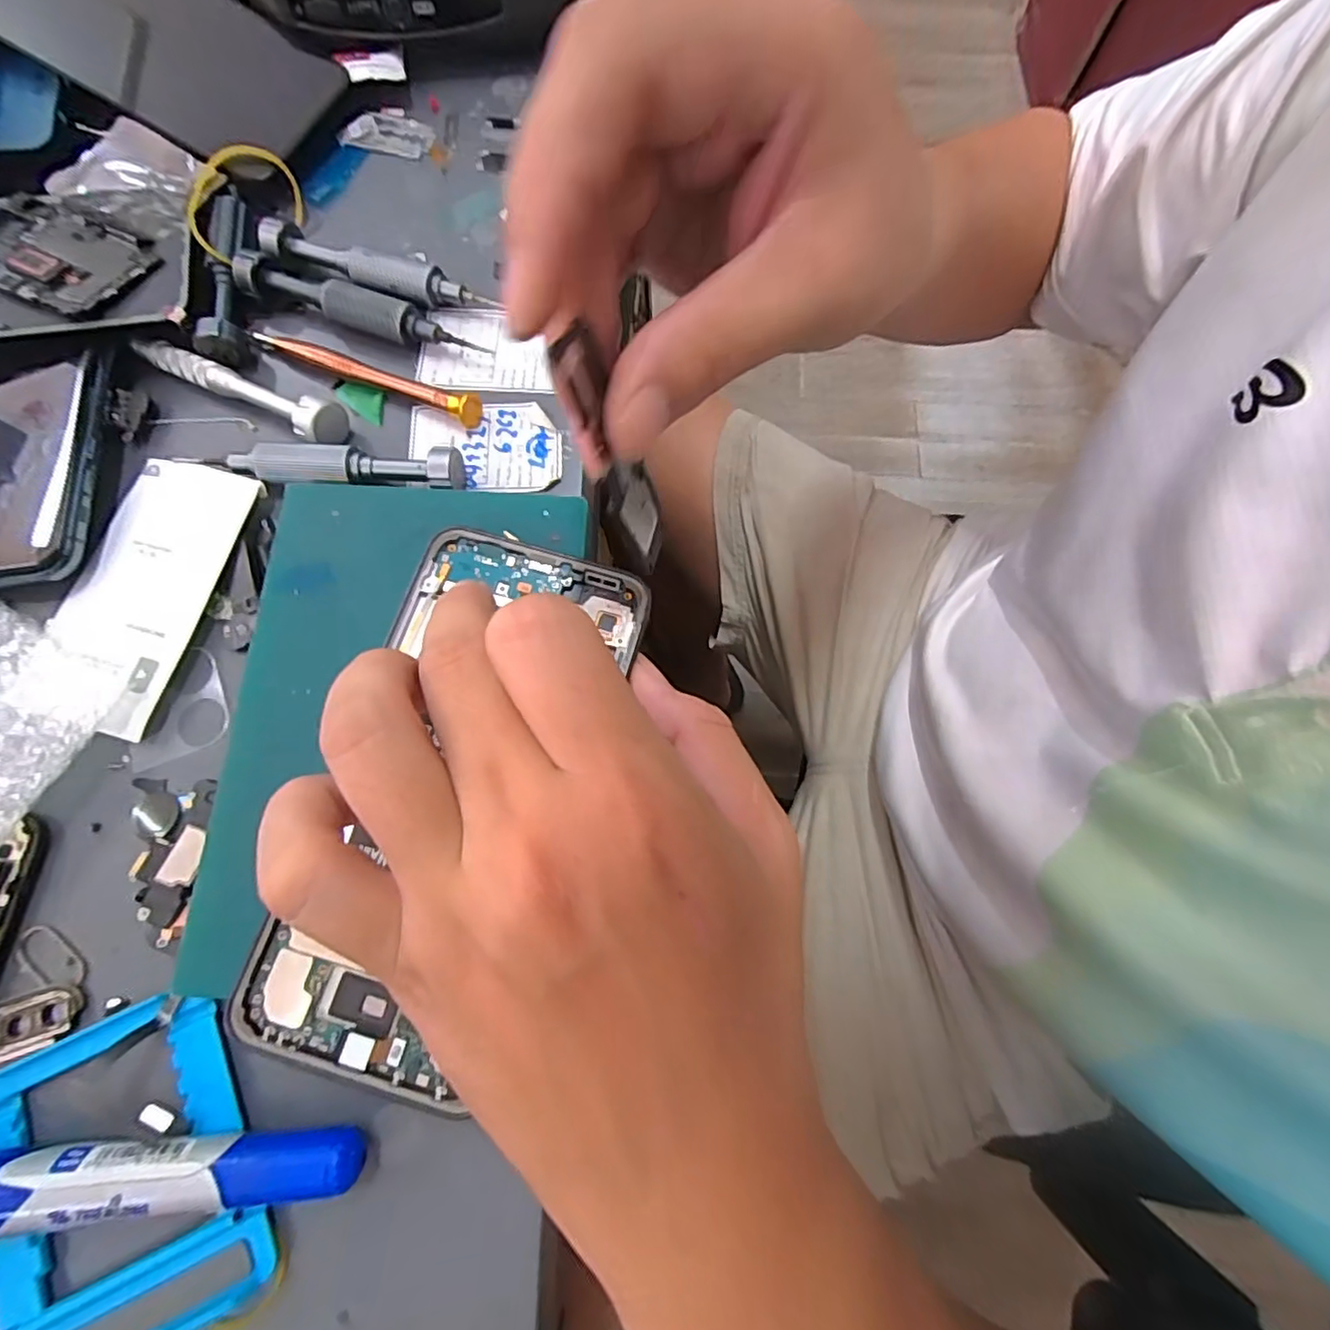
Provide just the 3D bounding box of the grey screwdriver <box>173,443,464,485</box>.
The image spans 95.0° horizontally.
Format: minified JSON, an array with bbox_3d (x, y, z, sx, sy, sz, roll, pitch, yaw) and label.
[{"bbox_3d":[-0.125,-0.074,0.229,0.102,0.013,0.014,4,74,1],"label":"grey screwdriver"}]

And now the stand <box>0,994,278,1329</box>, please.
[{"bbox_3d":[-0.154,0.144,0.169,0.071,0.012,0.083,-24,76,-7],"label":"stand"}]

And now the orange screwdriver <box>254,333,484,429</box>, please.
[{"bbox_3d":[-0.118,-0.118,0.243,0.094,0.011,0.012,21,75,5],"label":"orange screwdriver"}]

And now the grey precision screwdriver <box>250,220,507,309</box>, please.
[{"bbox_3d":[-0.119,-0.161,0.251,0.098,0.016,0.013,18,75,5],"label":"grey precision screwdriver"}]

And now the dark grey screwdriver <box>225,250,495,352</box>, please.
[{"bbox_3d":[-0.123,-0.144,0.244,0.103,0.012,0.013,16,75,4],"label":"dark grey screwdriver"}]

